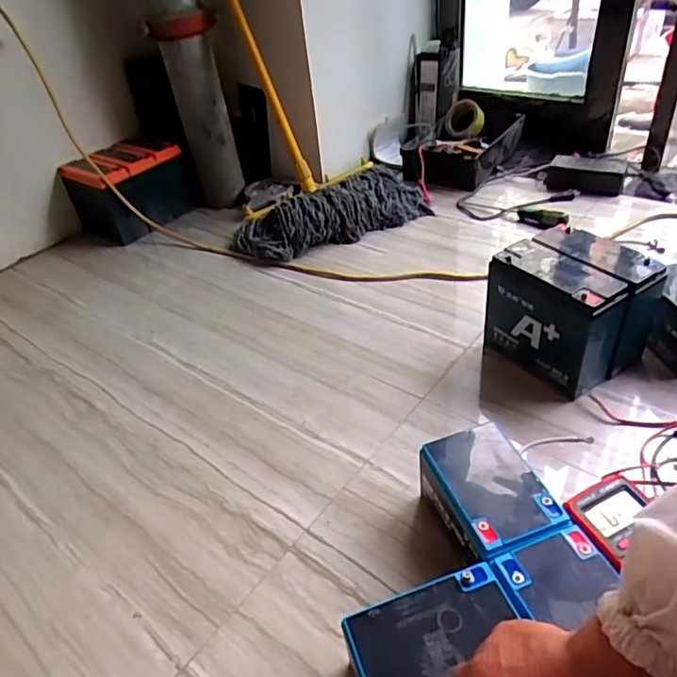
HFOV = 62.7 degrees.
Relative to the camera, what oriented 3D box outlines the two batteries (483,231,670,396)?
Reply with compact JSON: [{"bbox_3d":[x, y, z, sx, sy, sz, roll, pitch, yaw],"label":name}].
[{"bbox_3d":[0.345,-0.046,0.830,0.170,0.182,0.181,-26,42,-22],"label":"two batteries"}]

